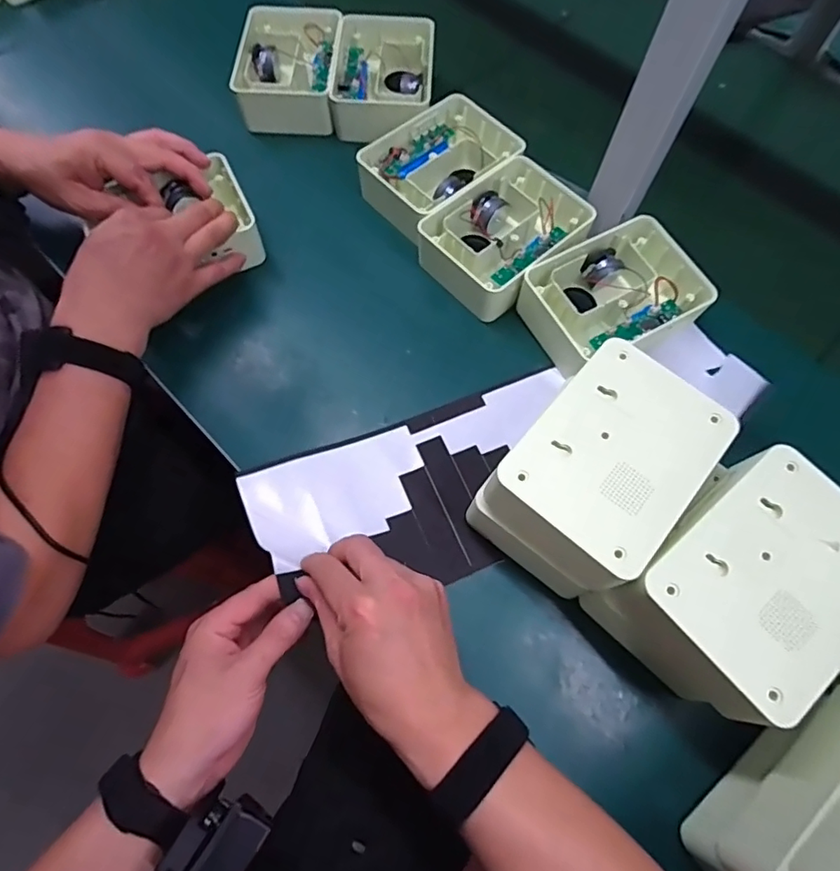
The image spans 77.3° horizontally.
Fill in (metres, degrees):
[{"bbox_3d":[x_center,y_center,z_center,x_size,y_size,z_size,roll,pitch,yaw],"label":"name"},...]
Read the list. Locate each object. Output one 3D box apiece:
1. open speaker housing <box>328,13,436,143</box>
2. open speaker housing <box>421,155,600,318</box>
[{"bbox_3d":[-0.040,-0.392,0.602,0.113,0.071,0.142,4,66,0],"label":"open speaker housing"},{"bbox_3d":[0.084,-0.188,0.517,0.163,0.061,0.114,-37,72,-16],"label":"open speaker housing"}]

